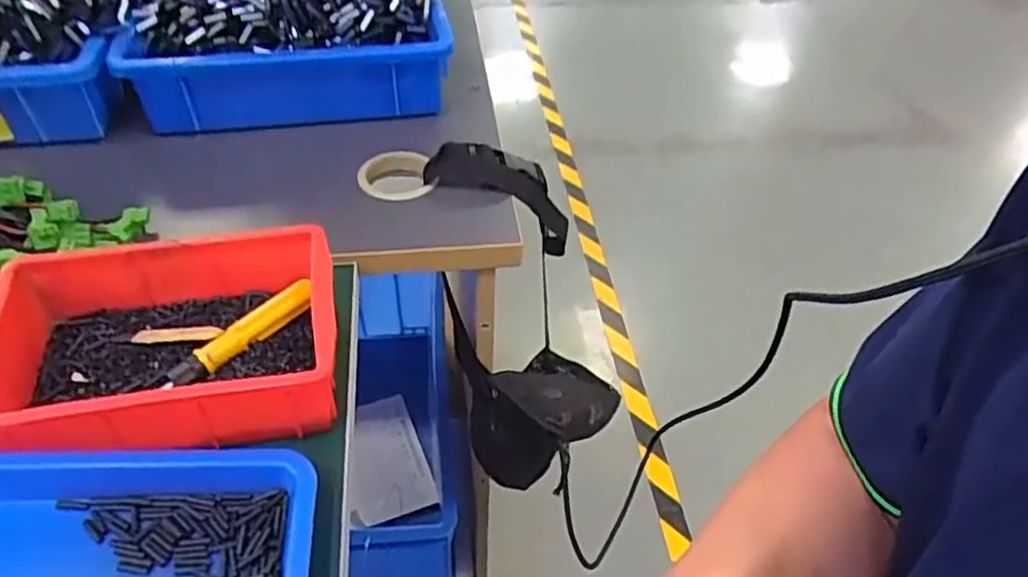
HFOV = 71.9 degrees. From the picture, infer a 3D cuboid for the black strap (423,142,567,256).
[{"bbox_3d":[-0.001,-0.080,0.642,0.164,0.069,0.039,32,36,-26],"label":"black strap"}]

